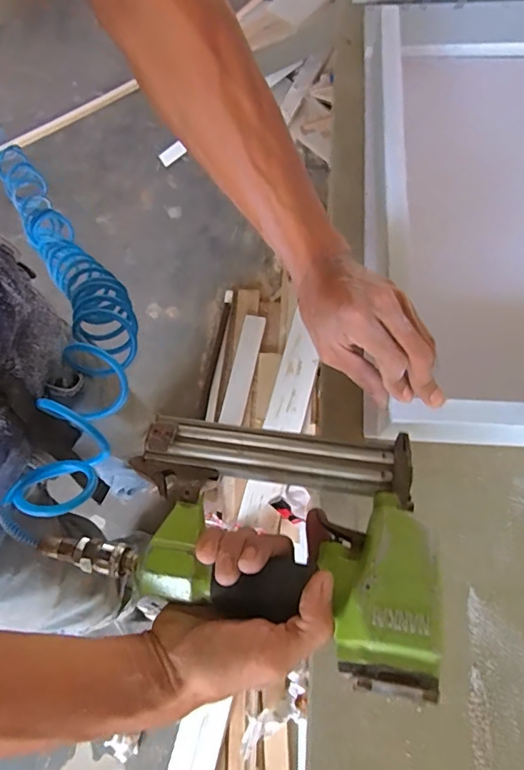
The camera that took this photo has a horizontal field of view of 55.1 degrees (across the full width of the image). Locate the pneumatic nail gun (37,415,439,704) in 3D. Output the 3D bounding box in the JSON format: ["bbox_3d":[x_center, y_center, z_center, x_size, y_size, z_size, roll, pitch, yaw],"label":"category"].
[{"bbox_3d":[-0.006,0.086,0.348,0.252,0.064,0.151,16,71,7],"label":"pneumatic nail gun"}]

